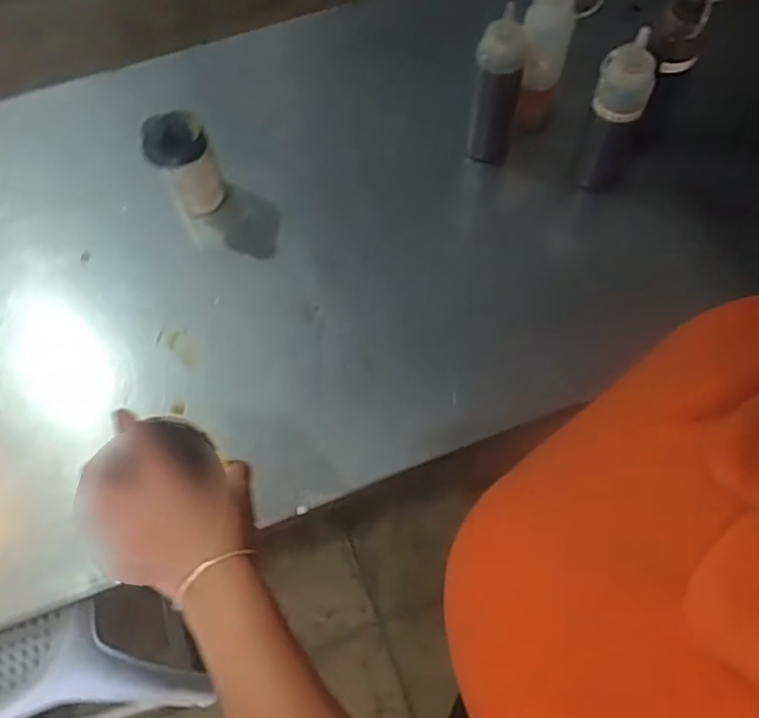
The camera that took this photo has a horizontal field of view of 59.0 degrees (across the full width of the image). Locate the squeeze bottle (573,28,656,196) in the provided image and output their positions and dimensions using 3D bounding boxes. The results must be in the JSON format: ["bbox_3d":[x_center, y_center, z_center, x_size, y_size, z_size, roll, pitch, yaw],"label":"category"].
[{"bbox_3d":[0.244,-0.257,0.686,0.054,0.176,0.065,30,70,14],"label":"squeeze bottle"}]

